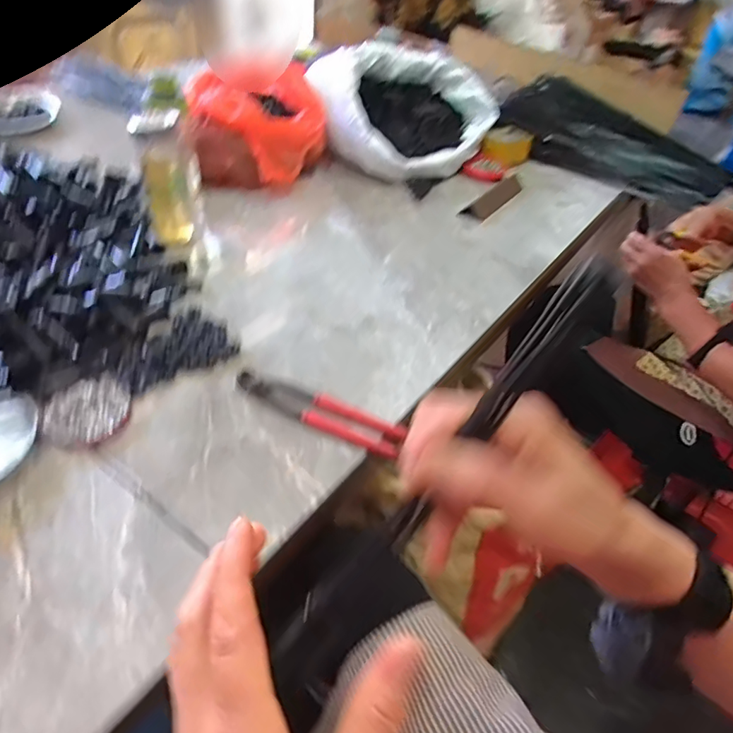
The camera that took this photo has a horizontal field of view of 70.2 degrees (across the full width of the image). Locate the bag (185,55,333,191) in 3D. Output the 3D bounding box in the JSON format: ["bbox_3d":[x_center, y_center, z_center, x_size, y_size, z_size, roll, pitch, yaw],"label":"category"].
[{"bbox_3d":[-0.202,-0.445,1.004,0.245,0.166,0.275,-3,44,-12],"label":"bag"}]

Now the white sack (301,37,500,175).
[{"bbox_3d":[0.074,-0.543,1.116,0.286,0.201,0.341,37,50,27],"label":"white sack"}]

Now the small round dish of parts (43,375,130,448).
[{"bbox_3d":[-0.288,0.047,0.543,0.078,0.019,0.086,-7,45,-16],"label":"small round dish of parts"}]

